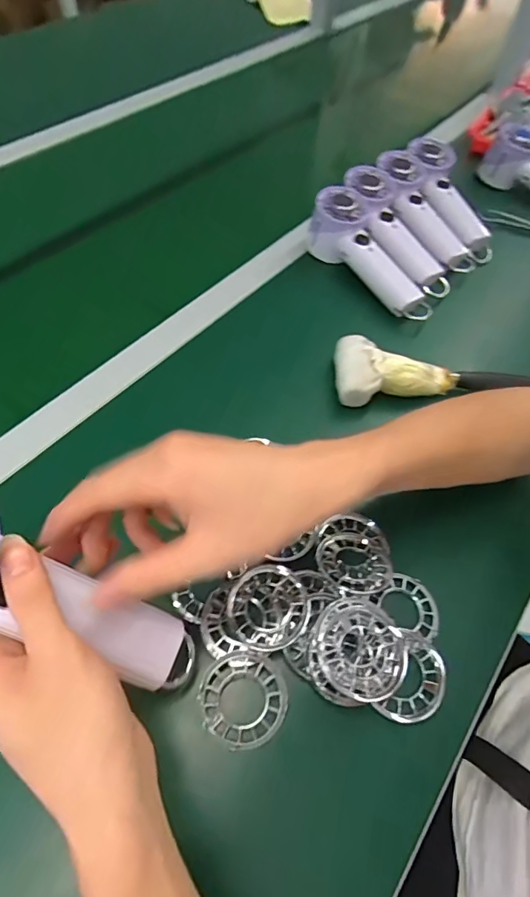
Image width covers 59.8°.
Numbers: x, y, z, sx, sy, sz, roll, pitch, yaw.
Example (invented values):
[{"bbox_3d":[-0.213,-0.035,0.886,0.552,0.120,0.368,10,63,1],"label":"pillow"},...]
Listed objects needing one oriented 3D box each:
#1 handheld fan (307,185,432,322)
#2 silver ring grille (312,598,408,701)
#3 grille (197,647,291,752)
[{"bbox_3d":[0.121,-0.219,0.545,0.073,0.052,0.192,-36,84,-23],"label":"handheld fan"},{"bbox_3d":[0.064,0.136,0.314,0.061,0.009,0.057,0,57,0],"label":"silver ring grille"},{"bbox_3d":[-0.014,0.164,0.304,0.055,0.015,0.053,2,57,-3],"label":"grille"}]

